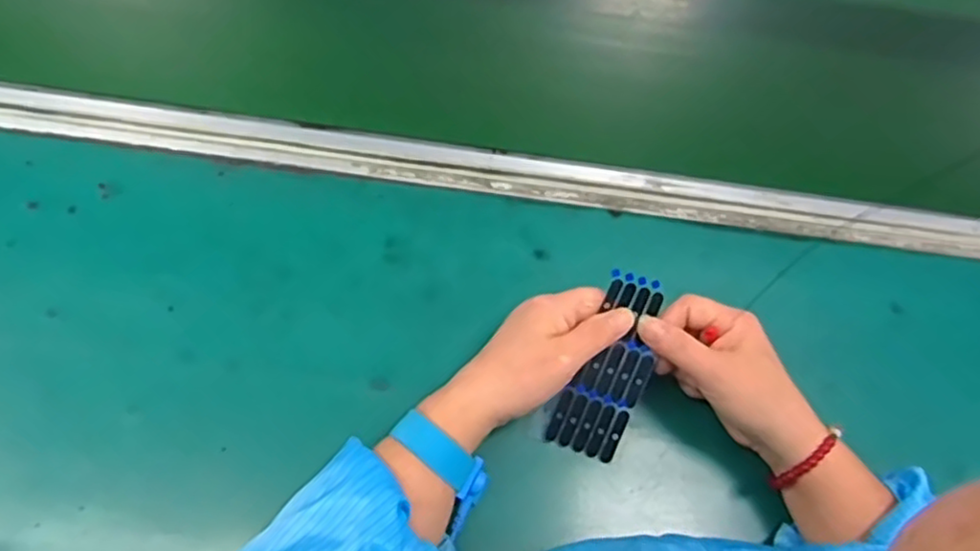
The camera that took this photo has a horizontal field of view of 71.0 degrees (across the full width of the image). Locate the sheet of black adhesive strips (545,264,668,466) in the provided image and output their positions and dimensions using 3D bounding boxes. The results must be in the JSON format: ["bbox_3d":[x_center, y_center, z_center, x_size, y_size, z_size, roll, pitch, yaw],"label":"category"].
[{"bbox_3d":[0.078,0.060,0.442,0.047,0.005,0.122,19,103,-2],"label":"sheet of black adhesive strips"}]

